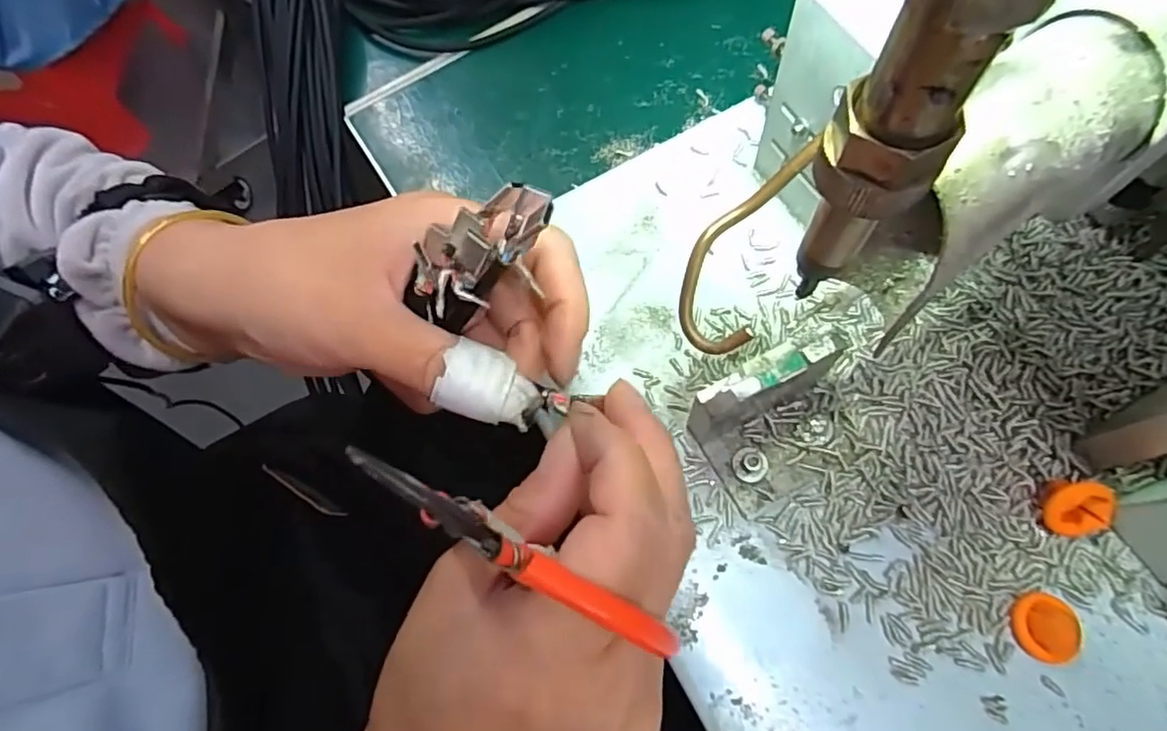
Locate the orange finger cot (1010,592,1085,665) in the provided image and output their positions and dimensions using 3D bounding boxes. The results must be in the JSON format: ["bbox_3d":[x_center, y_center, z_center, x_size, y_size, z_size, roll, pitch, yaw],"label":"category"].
[{"bbox_3d":[0.145,0.082,0.190,0.015,0.012,0.021,-1,69,-3],"label":"orange finger cot"}]

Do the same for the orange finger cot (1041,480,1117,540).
[{"bbox_3d":[0.161,0.046,0.199,0.020,0.021,0.006,4,26,8],"label":"orange finger cot"}]

